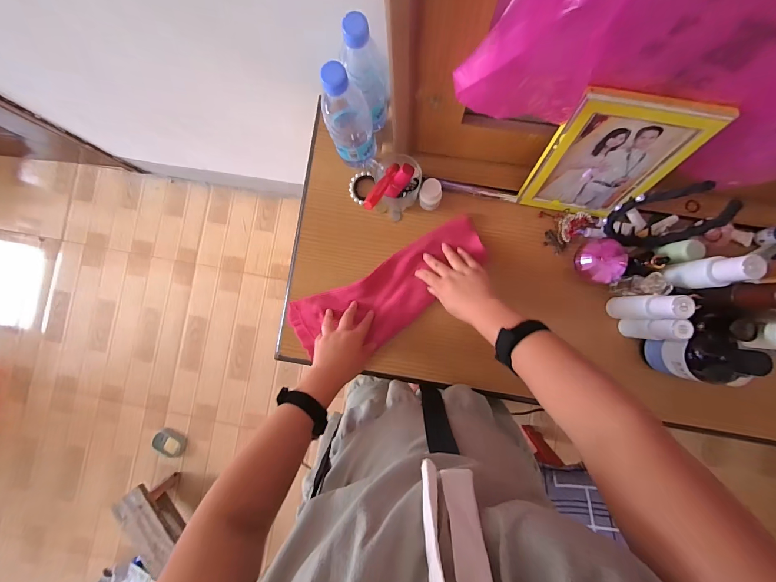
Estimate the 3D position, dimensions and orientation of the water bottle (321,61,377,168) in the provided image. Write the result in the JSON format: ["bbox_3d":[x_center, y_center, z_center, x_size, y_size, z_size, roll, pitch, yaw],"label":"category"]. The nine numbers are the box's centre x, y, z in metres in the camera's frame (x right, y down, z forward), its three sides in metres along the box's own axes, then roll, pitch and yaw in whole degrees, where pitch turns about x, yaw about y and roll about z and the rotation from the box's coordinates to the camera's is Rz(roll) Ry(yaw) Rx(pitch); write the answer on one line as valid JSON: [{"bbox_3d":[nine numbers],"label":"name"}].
[{"bbox_3d":[-0.057,-0.255,0.498,0.065,0.205,0.070,0,87,3],"label":"water bottle"}]

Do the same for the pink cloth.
[{"bbox_3d":[0.005,0.007,0.584,0.354,0.021,0.126,-28,86,3],"label":"pink cloth"}]

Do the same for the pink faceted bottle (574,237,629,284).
[{"bbox_3d":[0.355,-0.053,0.562,0.071,0.043,0.071,36,89,4],"label":"pink faceted bottle"}]

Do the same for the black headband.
[{"bbox_3d":[0.412,-0.108,0.519,0.133,0.171,0.072,-10,86,3],"label":"black headband"}]

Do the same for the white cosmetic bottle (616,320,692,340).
[{"bbox_3d":[0.403,0.058,0.513,0.034,0.107,0.035,5,87,3],"label":"white cosmetic bottle"}]

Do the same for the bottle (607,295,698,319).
[{"bbox_3d":[0.387,0.025,0.505,0.035,0.136,0.036,5,87,3],"label":"bottle"}]

